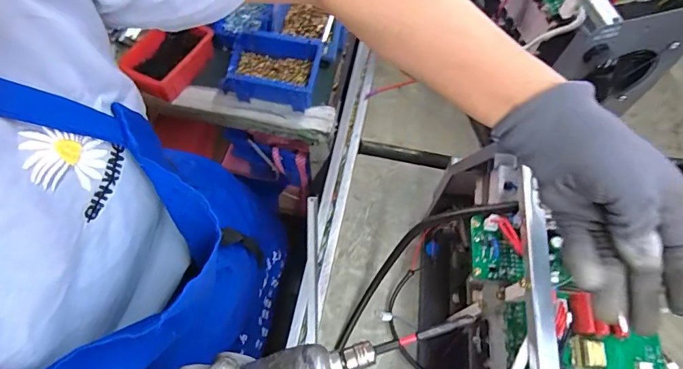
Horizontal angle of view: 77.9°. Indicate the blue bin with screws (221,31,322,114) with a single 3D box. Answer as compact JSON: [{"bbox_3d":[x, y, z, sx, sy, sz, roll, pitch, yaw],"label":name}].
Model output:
[{"bbox_3d":[-0.118,-0.191,0.715,0.159,0.070,0.105,9,65,3],"label":"blue bin with screws"}]

